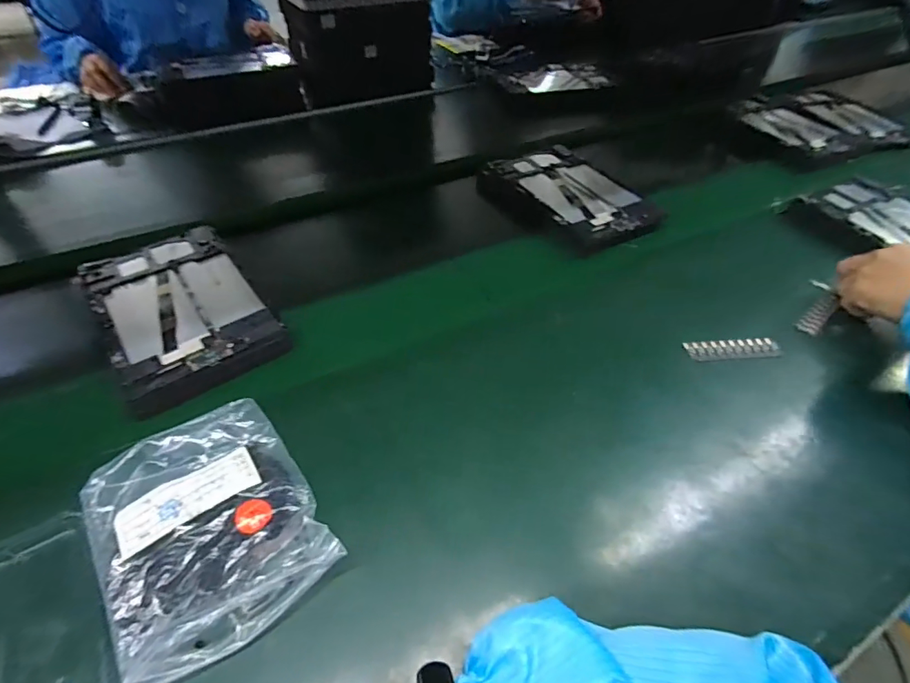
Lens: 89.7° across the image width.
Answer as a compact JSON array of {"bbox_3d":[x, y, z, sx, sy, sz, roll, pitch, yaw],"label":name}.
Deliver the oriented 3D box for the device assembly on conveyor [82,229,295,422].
[{"bbox_3d":[-0.293,-0.039,0.488,0.145,0.018,0.247,-30,55,-25],"label":"device assembly on conveyor"}]

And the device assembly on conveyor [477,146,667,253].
[{"bbox_3d":[0.168,-0.214,0.664,0.167,0.026,0.239,-27,54,-23],"label":"device assembly on conveyor"}]

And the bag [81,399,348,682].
[{"bbox_3d":[-0.181,0.132,0.333,0.137,0.024,0.170,-29,55,-24],"label":"bag"}]

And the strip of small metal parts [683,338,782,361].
[{"bbox_3d":[0.291,0.008,0.479,0.096,0.009,0.022,-4,49,-5],"label":"strip of small metal parts"}]

